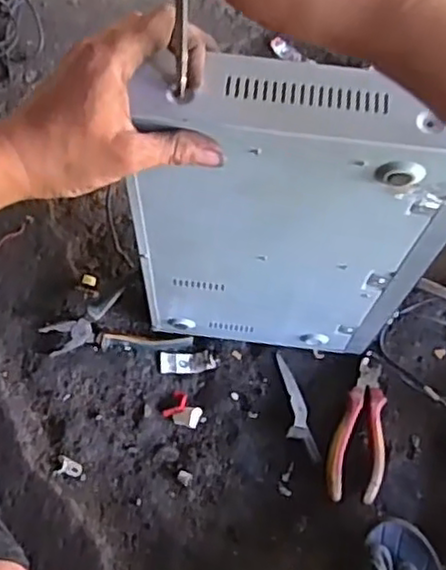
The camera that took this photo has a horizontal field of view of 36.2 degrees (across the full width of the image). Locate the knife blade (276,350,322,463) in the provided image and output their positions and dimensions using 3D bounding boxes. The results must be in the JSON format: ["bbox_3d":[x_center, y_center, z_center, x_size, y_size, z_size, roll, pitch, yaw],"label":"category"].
[{"bbox_3d":[0.083,0.143,0.806,0.030,0.009,0.136,-11,59,-6],"label":"knife blade"}]

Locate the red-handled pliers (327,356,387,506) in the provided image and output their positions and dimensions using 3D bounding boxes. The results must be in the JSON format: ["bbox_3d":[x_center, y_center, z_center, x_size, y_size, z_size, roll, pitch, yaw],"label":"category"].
[{"bbox_3d":[0.159,0.165,0.785,0.060,0.016,0.163,13,72,2],"label":"red-handled pliers"}]

